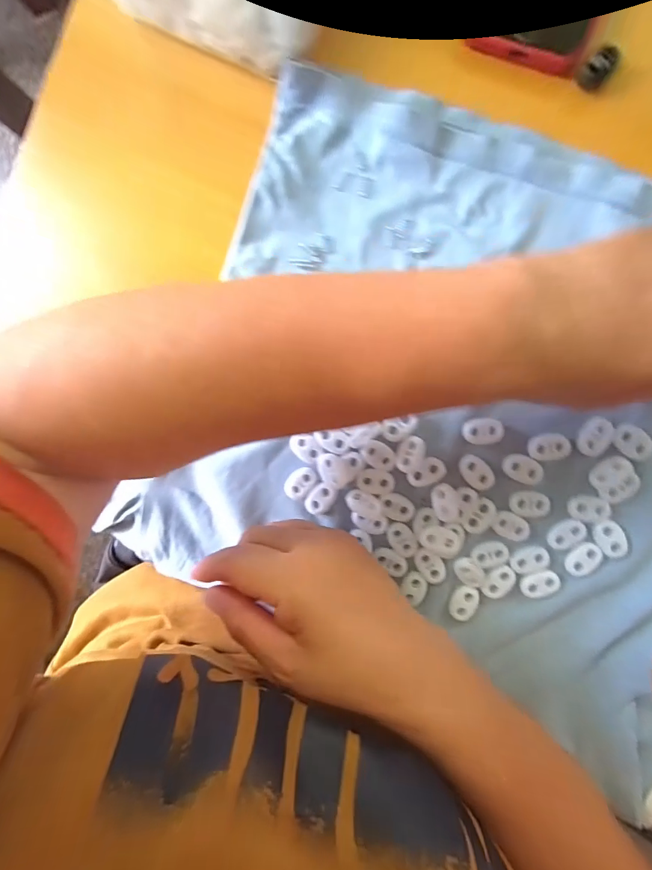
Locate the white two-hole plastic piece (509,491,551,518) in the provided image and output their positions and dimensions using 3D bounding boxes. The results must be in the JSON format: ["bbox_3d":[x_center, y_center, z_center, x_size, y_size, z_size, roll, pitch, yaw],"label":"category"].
[{"bbox_3d":[0.121,0.041,0.233,0.022,0.004,0.015,1,95,6],"label":"white two-hole plastic piece"}]

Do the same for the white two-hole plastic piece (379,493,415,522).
[{"bbox_3d":[0.043,0.044,0.241,0.022,0.004,0.016,19,97,4],"label":"white two-hole plastic piece"}]

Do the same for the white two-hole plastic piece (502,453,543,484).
[{"bbox_3d":[0.116,0.020,0.232,0.024,0.004,0.015,25,97,4],"label":"white two-hole plastic piece"}]

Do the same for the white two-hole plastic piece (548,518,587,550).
[{"bbox_3d":[0.141,0.059,0.231,0.022,0.004,0.014,-29,91,8],"label":"white two-hole plastic piece"}]

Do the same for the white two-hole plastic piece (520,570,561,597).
[{"bbox_3d":[0.128,0.088,0.236,0.022,0.004,0.013,-23,92,8],"label":"white two-hole plastic piece"}]

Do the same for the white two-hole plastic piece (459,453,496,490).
[{"bbox_3d":[0.090,0.023,0.234,0.015,0.004,0.024,-39,90,8],"label":"white two-hole plastic piece"}]

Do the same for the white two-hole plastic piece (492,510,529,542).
[{"bbox_3d":[0.110,0.054,0.235,0.023,0.004,0.015,27,97,3],"label":"white two-hole plastic piece"}]

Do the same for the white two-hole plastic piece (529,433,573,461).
[{"bbox_3d":[0.130,0.007,0.229,0.023,0.004,0.015,0,95,6],"label":"white two-hole plastic piece"}]

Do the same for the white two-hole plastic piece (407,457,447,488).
[{"bbox_3d":[0.061,0.023,0.238,0.023,0.004,0.014,-36,90,8],"label":"white two-hole plastic piece"}]

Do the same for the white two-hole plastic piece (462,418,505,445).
[{"bbox_3d":[0.093,-0.002,0.232,0.024,0.004,0.015,2,95,6],"label":"white two-hole plastic piece"}]

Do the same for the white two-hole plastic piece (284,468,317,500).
[{"bbox_3d":[-0.016,0.029,0.249,0.016,0.006,0.022,38,98,2],"label":"white two-hole plastic piece"}]

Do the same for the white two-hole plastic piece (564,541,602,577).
[{"bbox_3d":[0.151,0.073,0.231,0.015,0.004,0.021,38,98,2],"label":"white two-hole plastic piece"}]

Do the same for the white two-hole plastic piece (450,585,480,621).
[{"bbox_3d":[0.085,0.103,0.242,0.015,0.004,0.022,15,96,5],"label":"white two-hole plastic piece"}]

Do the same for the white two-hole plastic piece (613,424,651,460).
[{"bbox_3d":[0.174,0.004,0.224,0.025,0.004,0.016,39,98,2],"label":"white two-hole plastic piece"}]

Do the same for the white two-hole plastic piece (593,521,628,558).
[{"bbox_3d":[0.165,0.060,0.228,0.015,0.004,0.022,-28,91,8],"label":"white two-hole plastic piece"}]

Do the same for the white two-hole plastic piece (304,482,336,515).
[{"bbox_3d":[-0.003,0.039,0.247,0.015,0.007,0.023,42,98,1],"label":"white two-hole plastic piece"}]

